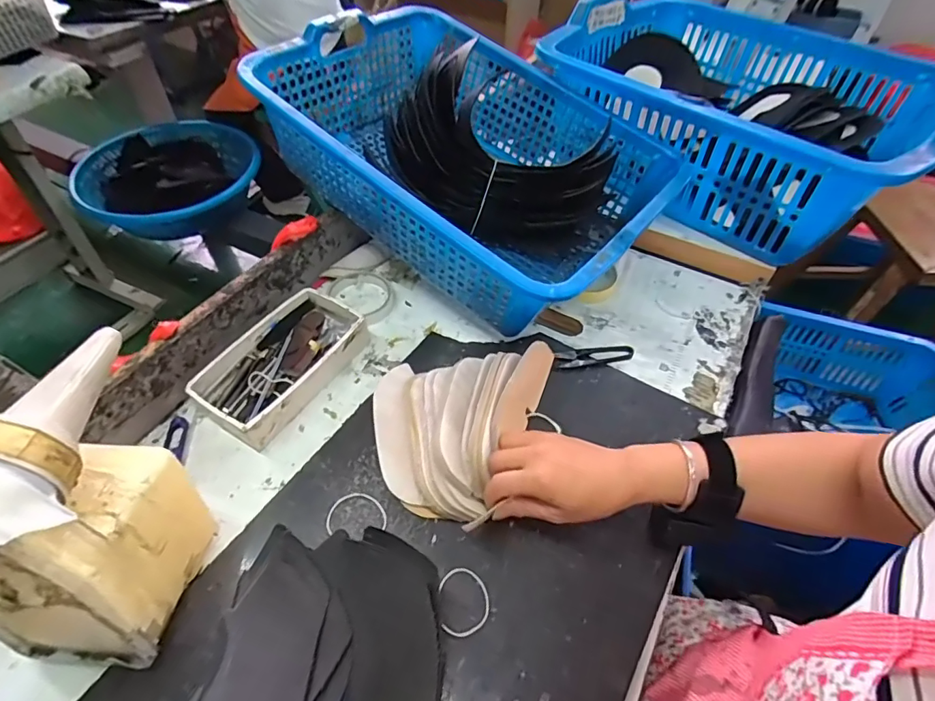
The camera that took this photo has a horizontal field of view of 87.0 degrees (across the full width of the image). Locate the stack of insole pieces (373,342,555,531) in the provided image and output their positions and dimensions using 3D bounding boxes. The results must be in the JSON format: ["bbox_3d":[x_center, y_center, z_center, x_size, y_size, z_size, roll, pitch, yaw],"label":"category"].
[{"bbox_3d":[-0.016,0.058,0.498,0.166,0.062,0.198,13,51,9],"label":"stack of insole pieces"}]

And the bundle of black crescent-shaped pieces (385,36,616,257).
[{"bbox_3d":[0.044,-0.231,0.611,0.289,0.177,0.068,26,22,-8],"label":"bundle of black crescent-shaped pieces"}]

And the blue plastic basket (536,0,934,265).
[{"bbox_3d":[0.398,-0.360,0.742,0.398,0.172,0.509,-36,60,-27],"label":"blue plastic basket"}]

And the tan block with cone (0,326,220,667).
[{"bbox_3d":[-0.284,0.100,0.373,0.111,0.196,0.204,5,50,3],"label":"tan block with cone"}]

